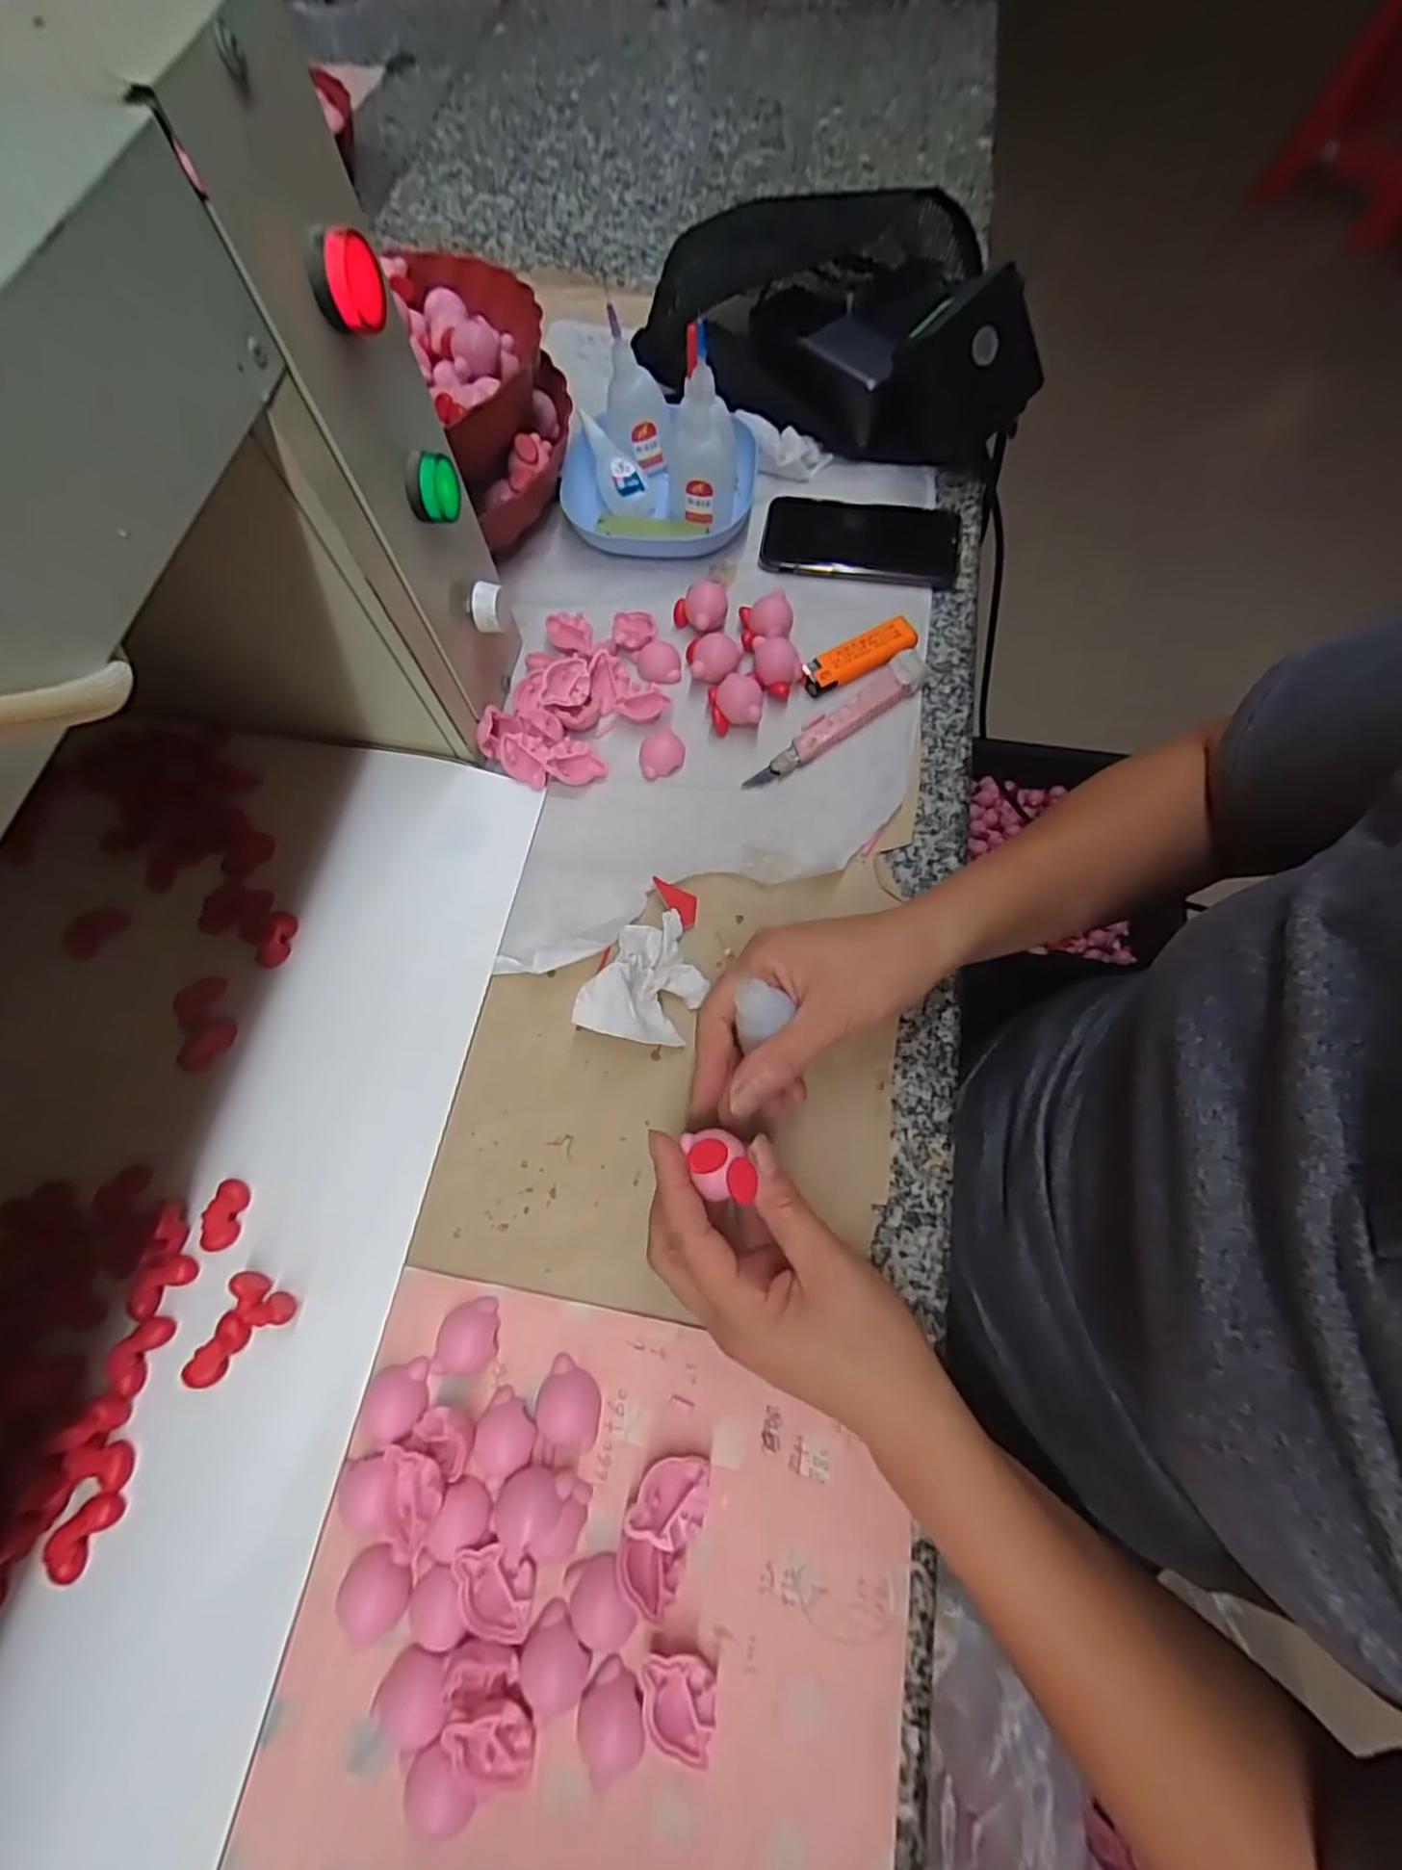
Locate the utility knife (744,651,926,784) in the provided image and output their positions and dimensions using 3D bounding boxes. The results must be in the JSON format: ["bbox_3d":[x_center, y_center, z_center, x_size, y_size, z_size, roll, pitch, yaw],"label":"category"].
[{"bbox_3d":[0.087,-0.137,0.427,0.140,0.013,0.025,-35,75,-12],"label":"utility knife"}]

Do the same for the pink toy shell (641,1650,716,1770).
[{"bbox_3d":[-0.009,0.301,0.264,0.028,0.009,0.030,3,70,0],"label":"pink toy shell"}]

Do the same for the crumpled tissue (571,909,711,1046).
[{"bbox_3d":[-0.026,0.023,0.365,0.055,0.030,0.076,22,72,7],"label":"crumpled tissue"}]

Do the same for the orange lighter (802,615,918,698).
[{"bbox_3d":[0.104,-0.184,0.444,0.081,0.012,0.024,-27,73,-10],"label":"orange lighter"}]

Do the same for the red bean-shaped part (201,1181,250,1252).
[{"bbox_3d":[-0.229,0.134,0.324,0.016,0.005,0.030,16,59,-33],"label":"red bean-shaped part"}]

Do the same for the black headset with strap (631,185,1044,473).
[{"bbox_3d":[0.101,-0.463,0.507,0.270,0.100,0.183,4,70,0],"label":"black headset with strap"}]

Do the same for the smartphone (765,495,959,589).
[{"bbox_3d":[0.114,-0.284,0.481,0.134,0.009,0.074,6,70,1],"label":"smartphone"}]

